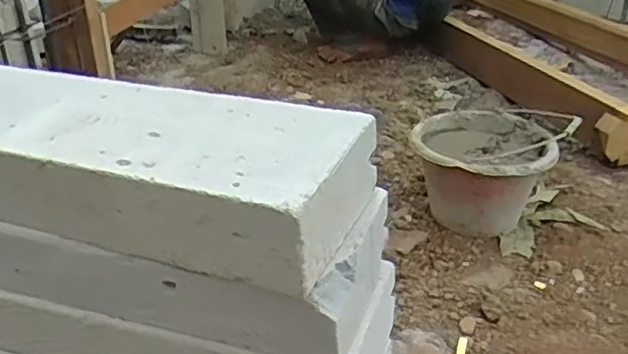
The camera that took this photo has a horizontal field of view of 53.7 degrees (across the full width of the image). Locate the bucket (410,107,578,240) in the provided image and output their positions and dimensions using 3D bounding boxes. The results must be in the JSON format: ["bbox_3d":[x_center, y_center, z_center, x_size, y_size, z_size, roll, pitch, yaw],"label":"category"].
[{"bbox_3d":[0.360,-0.016,1.351,0.278,0.226,0.285,0,29,0],"label":"bucket"}]

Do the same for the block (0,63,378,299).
[{"bbox_3d":[-0.243,-0.030,0.724,0.606,0.109,0.214,12,31,20],"label":"block"}]

